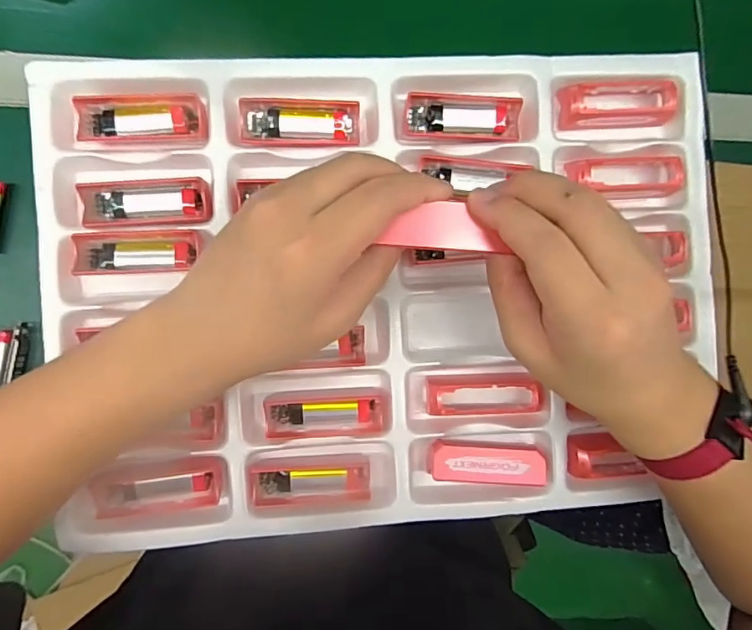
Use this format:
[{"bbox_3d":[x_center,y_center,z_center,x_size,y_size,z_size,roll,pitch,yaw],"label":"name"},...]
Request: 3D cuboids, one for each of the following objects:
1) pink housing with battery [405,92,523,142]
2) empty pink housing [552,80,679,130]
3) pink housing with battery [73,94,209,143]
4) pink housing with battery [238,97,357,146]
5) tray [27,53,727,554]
[{"bbox_3d":[0.061,-0.138,0.354,0.077,0.016,0.027,3,90,-5],"label":"pink housing with battery"},{"bbox_3d":[0.171,-0.150,0.361,0.081,0.020,0.033,0,91,-5],"label":"empty pink housing"},{"bbox_3d":[-0.152,-0.129,0.333,0.082,0.011,0.029,-1,91,-5],"label":"pink housing with battery"},{"bbox_3d":[-0.051,-0.130,0.342,0.078,0.013,0.028,-2,91,-5],"label":"pink housing with battery"},{"bbox_3d":[0.016,-0.015,0.356,0.452,0.032,0.320,-4,91,-5],"label":"tray"}]

